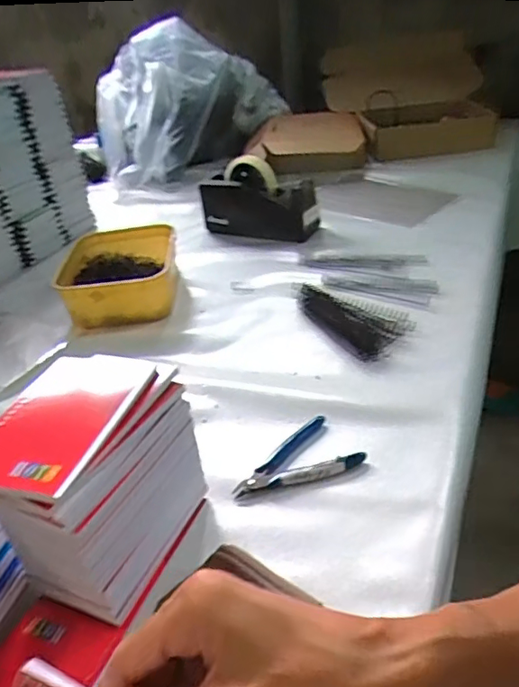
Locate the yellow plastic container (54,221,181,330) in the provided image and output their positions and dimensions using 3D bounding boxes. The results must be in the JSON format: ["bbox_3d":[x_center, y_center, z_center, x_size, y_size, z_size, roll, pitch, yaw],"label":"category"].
[{"bbox_3d":[-0.202,-0.104,0.811,0.160,0.063,0.214,-8,33,-2],"label":"yellow plastic container"}]

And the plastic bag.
[{"bbox_3d":[-0.164,-0.548,1.246,0.415,0.288,0.286,-5,33,2],"label":"plastic bag"}]

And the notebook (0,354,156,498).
[{"bbox_3d":[-0.134,0.048,0.373,0.084,0.010,0.130,6,35,19],"label":"notebook"}]

